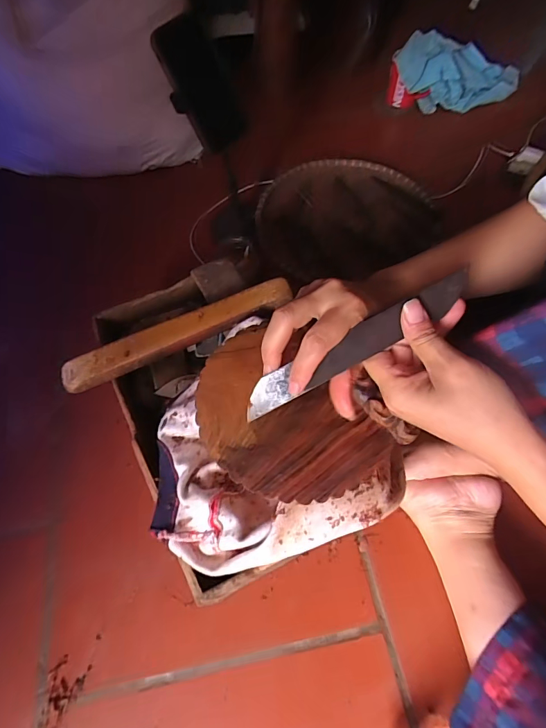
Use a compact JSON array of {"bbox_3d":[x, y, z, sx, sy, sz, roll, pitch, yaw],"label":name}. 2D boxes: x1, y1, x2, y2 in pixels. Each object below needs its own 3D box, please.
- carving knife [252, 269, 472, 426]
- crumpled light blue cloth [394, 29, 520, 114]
[{"bbox_3d":[0.056,-0.010,0.291,0.178,0.025,0.004,-29,20,7],"label":"carving knife"},{"bbox_3d":[0.415,-0.632,0.893,0.327,0.132,0.078,-7,58,-24],"label":"crumpled light blue cloth"}]

